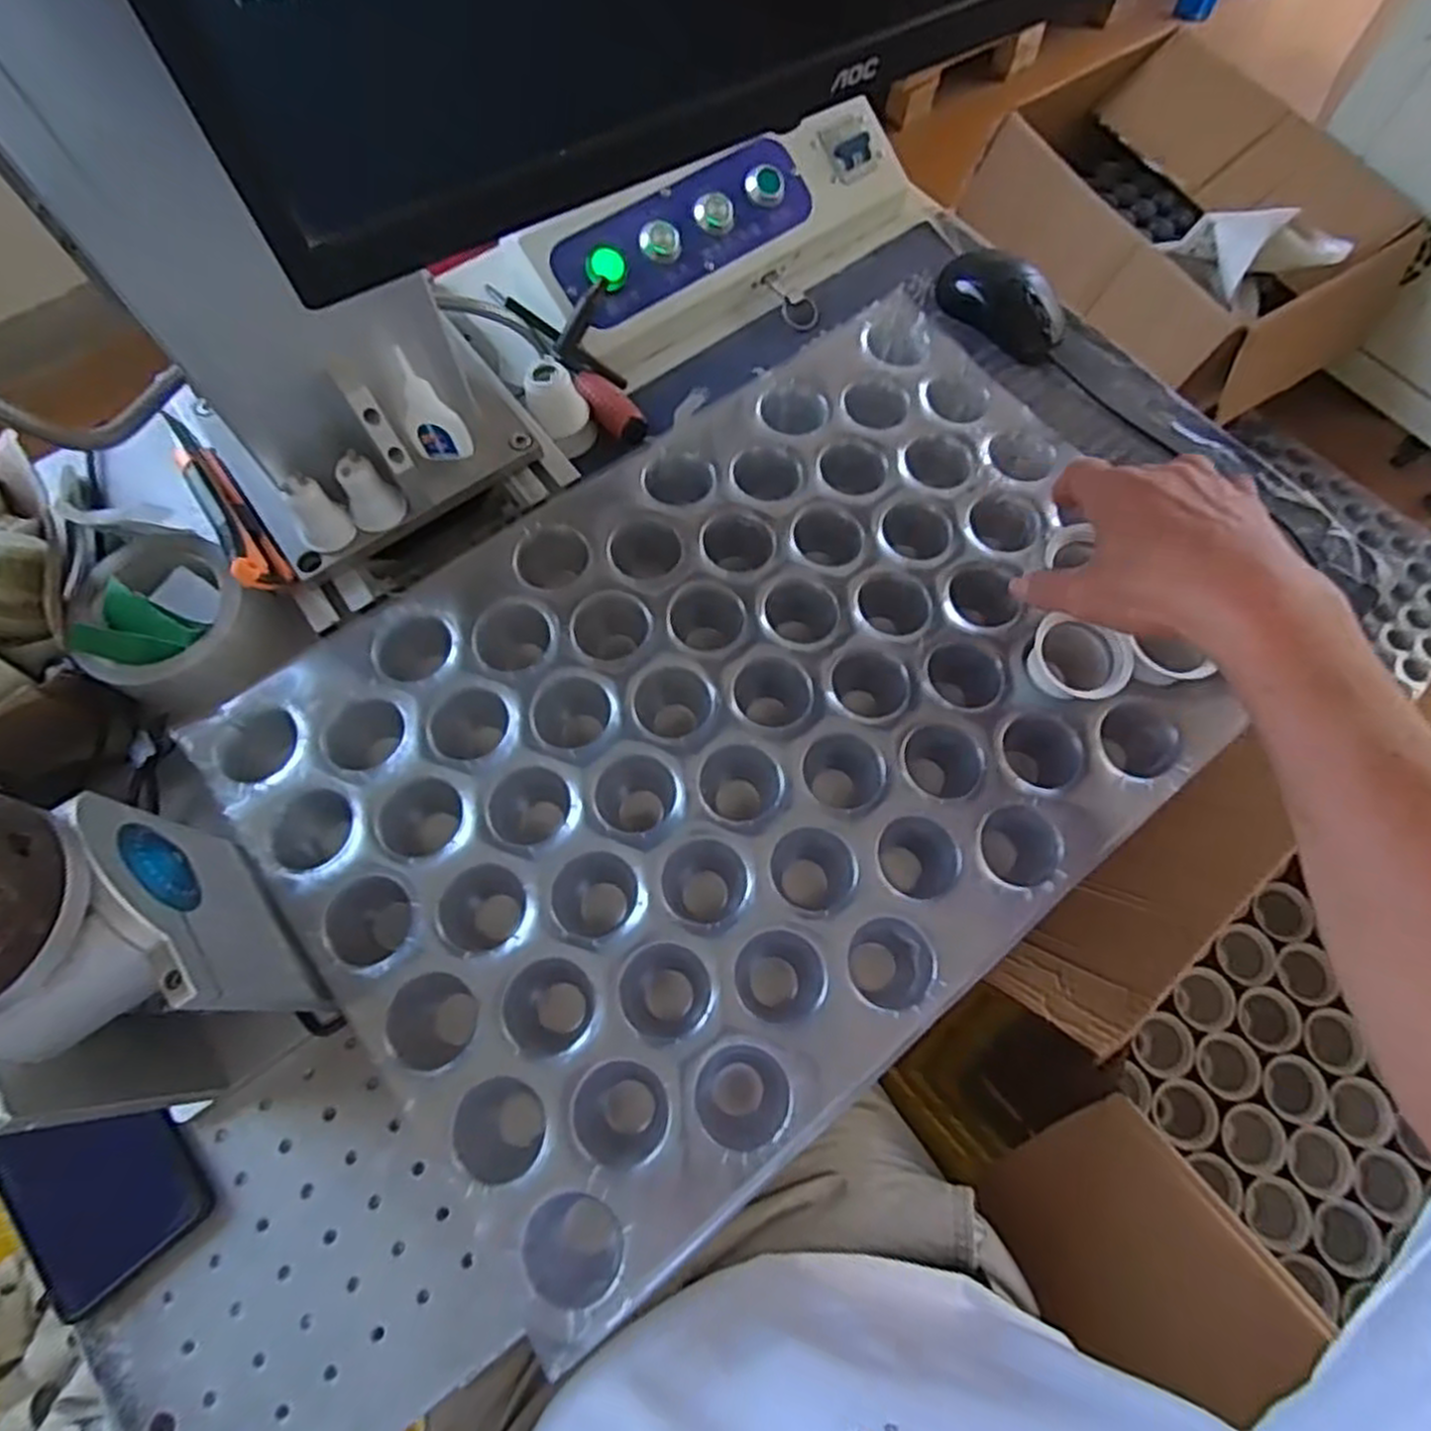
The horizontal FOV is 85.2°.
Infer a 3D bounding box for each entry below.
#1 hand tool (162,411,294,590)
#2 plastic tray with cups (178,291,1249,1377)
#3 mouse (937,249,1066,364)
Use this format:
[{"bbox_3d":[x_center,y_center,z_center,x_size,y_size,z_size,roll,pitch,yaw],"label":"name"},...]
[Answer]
[{"bbox_3d":[-0.301,-0.135,0.467,0.022,0.032,0.157,-34,73,-13],"label":"hand tool"},{"bbox_3d":[0.026,-0.006,0.456,0.533,0.050,0.371,-35,72,-16],"label":"plastic tray with cups"},{"bbox_3d":[0.224,-0.321,0.602,0.056,0.032,0.107,-42,75,-15],"label":"mouse"}]

